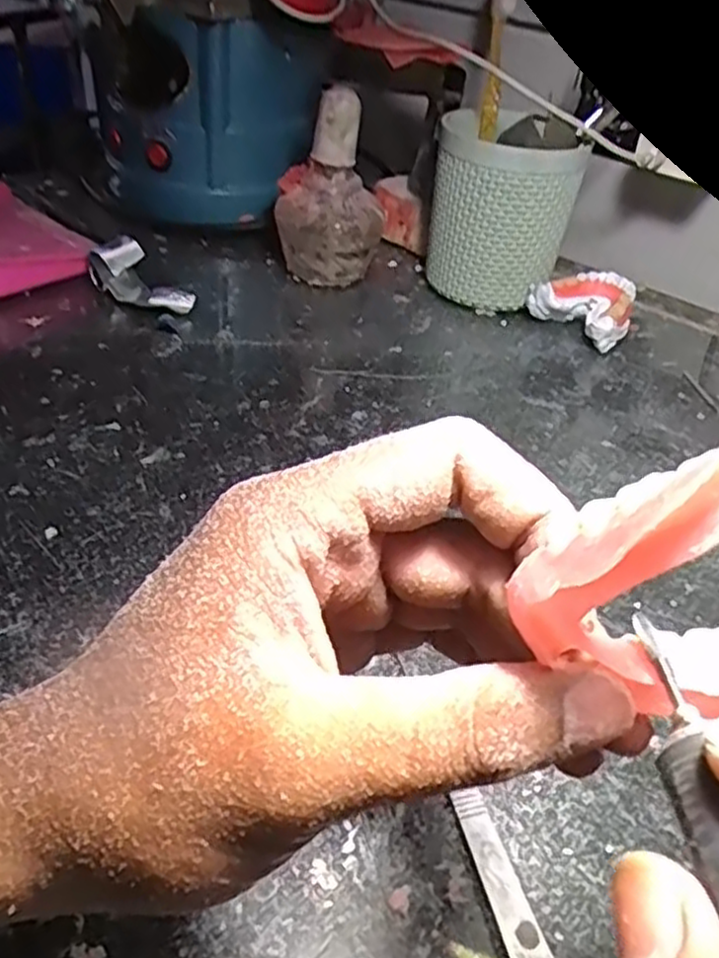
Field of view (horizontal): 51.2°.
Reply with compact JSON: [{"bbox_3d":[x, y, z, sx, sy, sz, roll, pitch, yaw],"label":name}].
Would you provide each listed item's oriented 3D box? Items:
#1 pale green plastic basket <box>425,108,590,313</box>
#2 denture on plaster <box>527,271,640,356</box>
[{"bbox_3d":[0.093,-0.177,0.497,0.087,0.118,0.073,11,40,7],"label":"pale green plastic basket"},{"bbox_3d":[0.152,-0.113,0.497,0.060,0.034,0.055,35,47,30],"label":"denture on plaster"}]

